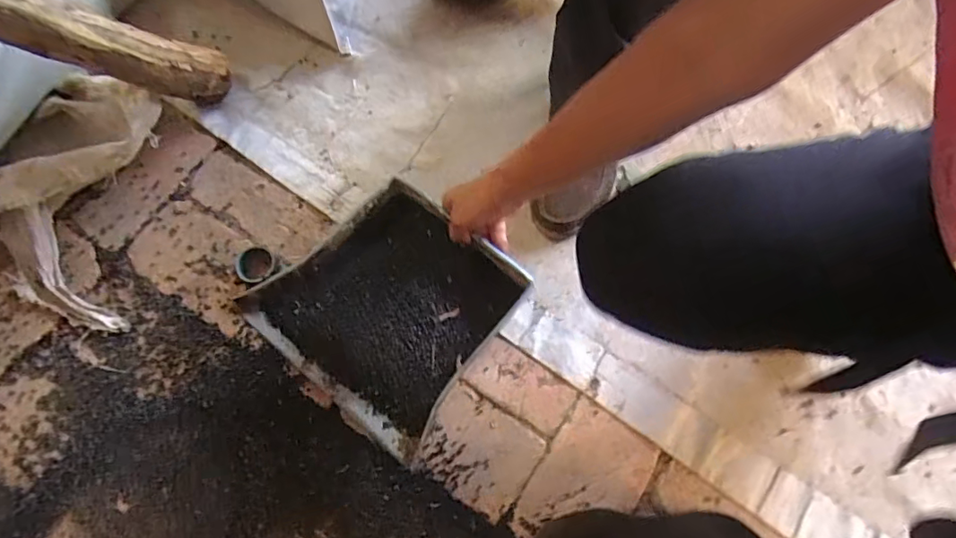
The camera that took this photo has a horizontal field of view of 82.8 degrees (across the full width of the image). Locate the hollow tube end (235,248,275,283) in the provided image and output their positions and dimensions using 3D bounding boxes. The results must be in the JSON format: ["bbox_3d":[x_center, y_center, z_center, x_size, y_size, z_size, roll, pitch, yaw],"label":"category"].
[{"bbox_3d":[-0.277,-0.003,0.681,0.051,0.025,0.045,31,75,9],"label":"hollow tube end"}]

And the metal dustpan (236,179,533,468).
[{"bbox_3d":[-0.095,0.038,0.598,0.229,0.040,0.224,38,76,11],"label":"metal dustpan"}]

